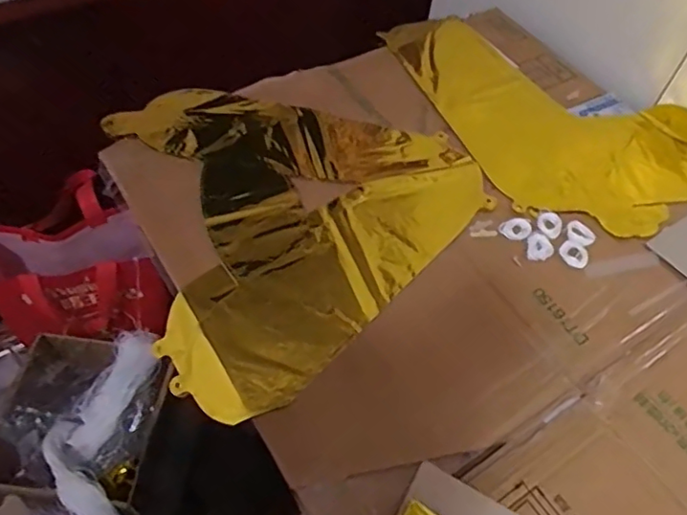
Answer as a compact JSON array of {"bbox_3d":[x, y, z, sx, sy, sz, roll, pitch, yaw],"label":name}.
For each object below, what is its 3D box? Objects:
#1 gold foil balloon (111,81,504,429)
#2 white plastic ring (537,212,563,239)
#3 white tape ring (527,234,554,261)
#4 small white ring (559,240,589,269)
[{"bbox_3d":[-0.084,-0.063,0.593,0.349,0.027,0.351,38,60,21],"label":"gold foil balloon"},{"bbox_3d":[0.207,-0.033,0.587,0.025,0.005,0.033,31,58,17],"label":"white plastic ring"},{"bbox_3d":[0.191,-0.008,0.568,0.025,0.005,0.031,17,55,8],"label":"white tape ring"},{"bbox_3d":[0.224,-0.003,0.568,0.027,0.004,0.028,2,54,-3],"label":"small white ring"}]

